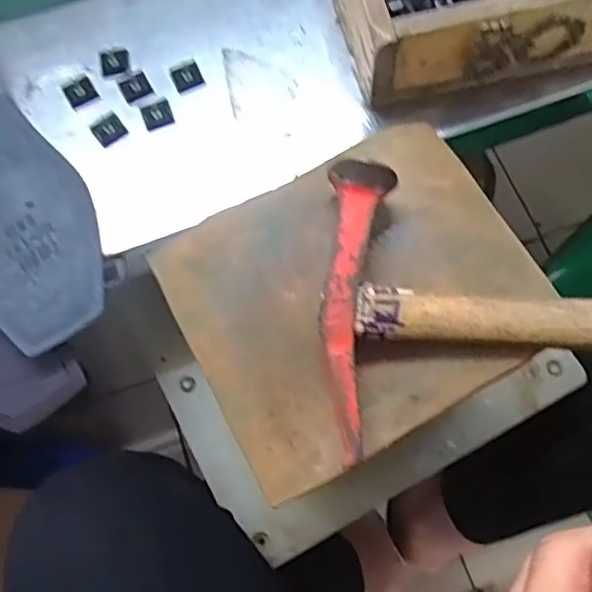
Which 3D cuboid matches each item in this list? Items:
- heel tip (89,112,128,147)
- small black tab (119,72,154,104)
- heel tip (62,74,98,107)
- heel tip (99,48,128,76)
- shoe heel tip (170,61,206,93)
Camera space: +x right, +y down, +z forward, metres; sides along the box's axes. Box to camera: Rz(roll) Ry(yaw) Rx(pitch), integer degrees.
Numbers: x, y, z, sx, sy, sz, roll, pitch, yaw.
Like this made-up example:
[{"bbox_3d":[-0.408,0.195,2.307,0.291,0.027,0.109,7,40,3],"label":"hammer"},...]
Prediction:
[{"bbox_3d":[-0.120,-0.108,0.392,0.019,0.004,0.018,-35,73,-9],"label":"heel tip"},{"bbox_3d":[-0.107,-0.139,0.406,0.019,0.004,0.020,-29,72,-7],"label":"small black tab"},{"bbox_3d":[-0.143,-0.136,0.404,0.019,0.004,0.020,-32,73,-8],"label":"heel tip"},{"bbox_3d":[-0.122,-0.158,0.410,0.018,0.005,0.017,-13,71,-2],"label":"heel tip"},{"bbox_3d":[-0.072,-0.146,0.406,0.019,0.004,0.019,-25,72,-6],"label":"shoe heel tip"}]

